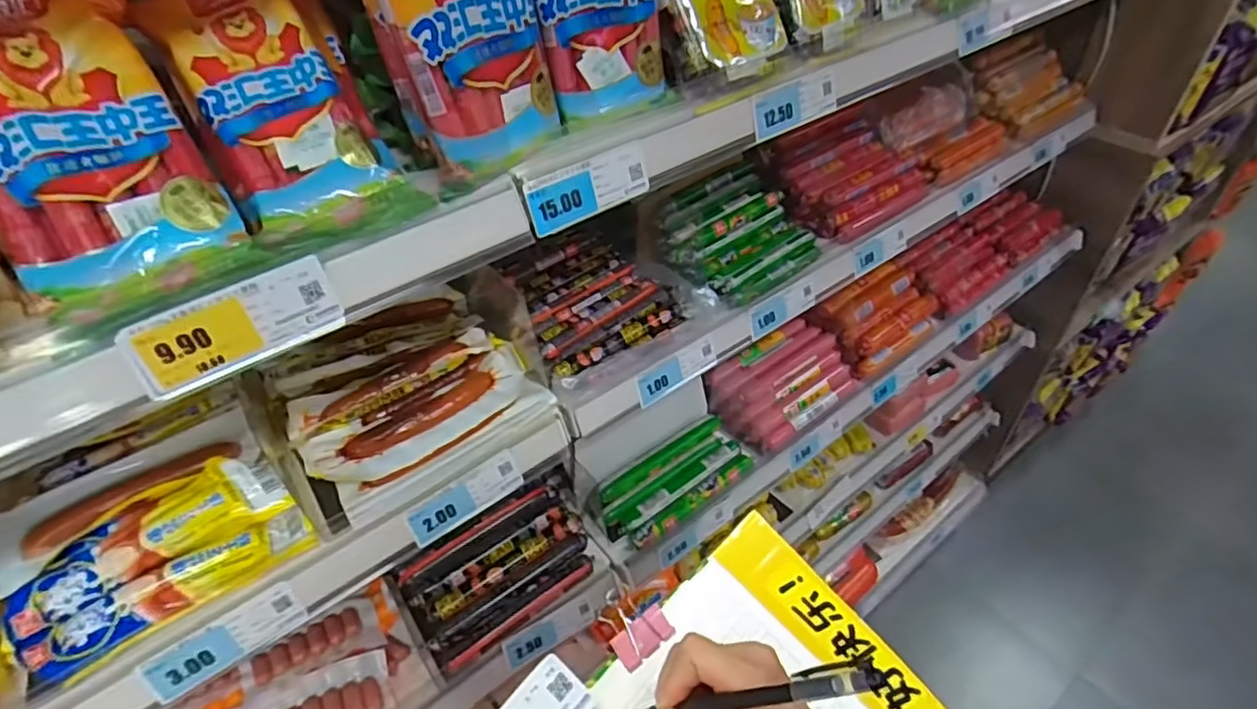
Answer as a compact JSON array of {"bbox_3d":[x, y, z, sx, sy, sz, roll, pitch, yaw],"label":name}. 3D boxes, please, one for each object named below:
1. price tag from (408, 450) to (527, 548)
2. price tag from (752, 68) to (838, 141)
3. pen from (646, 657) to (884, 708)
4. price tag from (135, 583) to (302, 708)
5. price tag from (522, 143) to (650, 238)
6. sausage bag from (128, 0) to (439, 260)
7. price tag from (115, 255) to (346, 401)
[{"bbox_3d":[-0.136,0.122,0.532,0.098,0.036,0.004,-32,23,-24],"label":"price tag"},{"bbox_3d":[0.142,-0.215,0.539,0.097,0.035,0.006,-28,13,-22],"label":"price tag"},{"bbox_3d":[0.055,0.173,0.319,0.009,0.156,0.014,38,40,-21],"label":"pen"},{"bbox_3d":[-0.286,0.205,0.451,0.099,0.034,0.005,-30,19,-24],"label":"price tag"},{"bbox_3d":[-0.027,-0.117,0.446,0.099,0.039,0.005,-28,34,-25],"label":"price tag"},{"bbox_3d":[-0.204,-0.154,0.376,0.096,0.029,0.188,-26,85,-22],"label":"sausage bag"},{"bbox_3d":[-0.213,-0.015,0.346,0.102,0.043,0.004,-29,27,-25],"label":"price tag"}]

